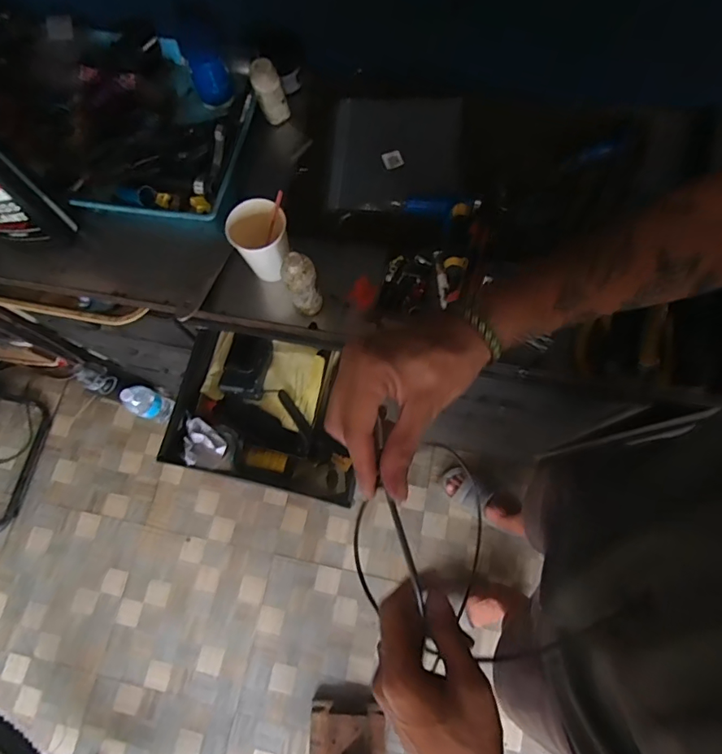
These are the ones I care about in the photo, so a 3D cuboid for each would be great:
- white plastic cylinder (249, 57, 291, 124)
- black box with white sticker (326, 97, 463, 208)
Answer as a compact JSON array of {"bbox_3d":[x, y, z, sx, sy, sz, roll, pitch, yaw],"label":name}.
[{"bbox_3d":[-0.127,-0.397,0.670,0.038,0.076,0.036,-1,74,3],"label":"white plastic cylinder"},{"bbox_3d":[0.049,-0.320,0.684,0.180,0.028,0.176,3,74,4],"label":"black box with white sticker"}]

